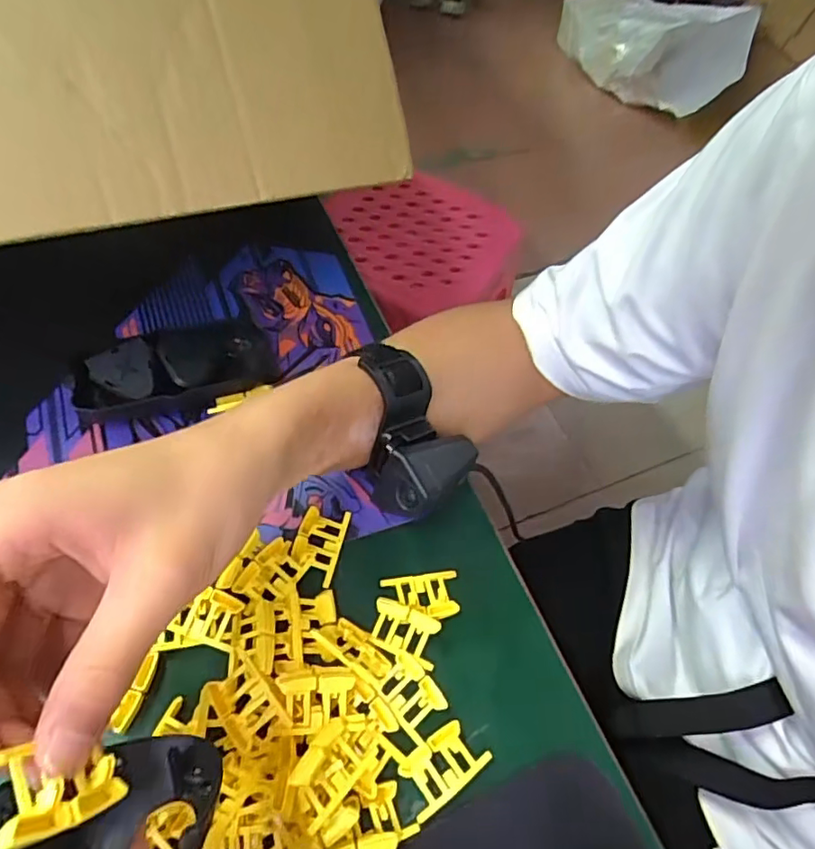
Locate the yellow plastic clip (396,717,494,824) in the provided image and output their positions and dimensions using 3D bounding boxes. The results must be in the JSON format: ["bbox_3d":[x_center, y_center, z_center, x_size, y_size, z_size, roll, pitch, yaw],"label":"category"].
[{"bbox_3d":[0.017,0.166,0.282,0.041,0.012,0.026,-32,66,-22],"label":"yellow plastic clip"}]

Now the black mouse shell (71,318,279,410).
[{"bbox_3d":[-0.142,-0.034,0.363,0.117,0.024,0.051,-18,60,-30],"label":"black mouse shell"}]

